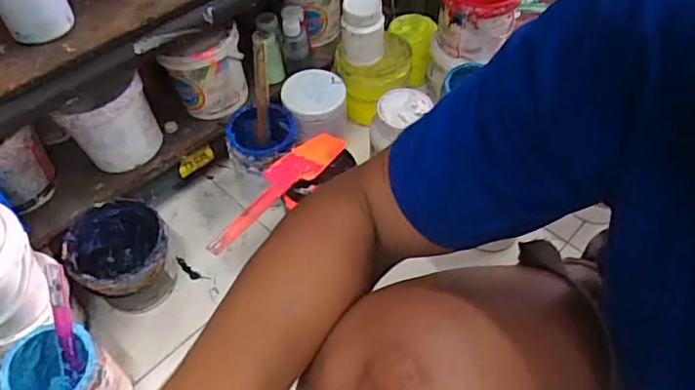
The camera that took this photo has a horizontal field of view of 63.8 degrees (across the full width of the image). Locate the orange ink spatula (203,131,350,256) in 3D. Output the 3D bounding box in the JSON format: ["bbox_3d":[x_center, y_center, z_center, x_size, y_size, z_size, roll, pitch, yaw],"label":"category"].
[{"bbox_3d":[-0.098,-0.015,0.728,0.059,0.024,0.242,34,61,23],"label":"orange ink spatula"}]

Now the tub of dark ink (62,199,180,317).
[{"bbox_3d":[-0.306,0.093,0.774,0.121,0.124,0.120,0,53,0],"label":"tub of dark ink"}]

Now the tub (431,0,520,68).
[{"bbox_3d":[0.204,-0.291,0.892,0.117,0.130,0.128,0,53,0],"label":"tub"}]

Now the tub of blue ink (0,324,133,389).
[{"bbox_3d":[-0.327,0.224,0.663,0.105,0.140,0.099,0,53,0],"label":"tub of blue ink"}]

